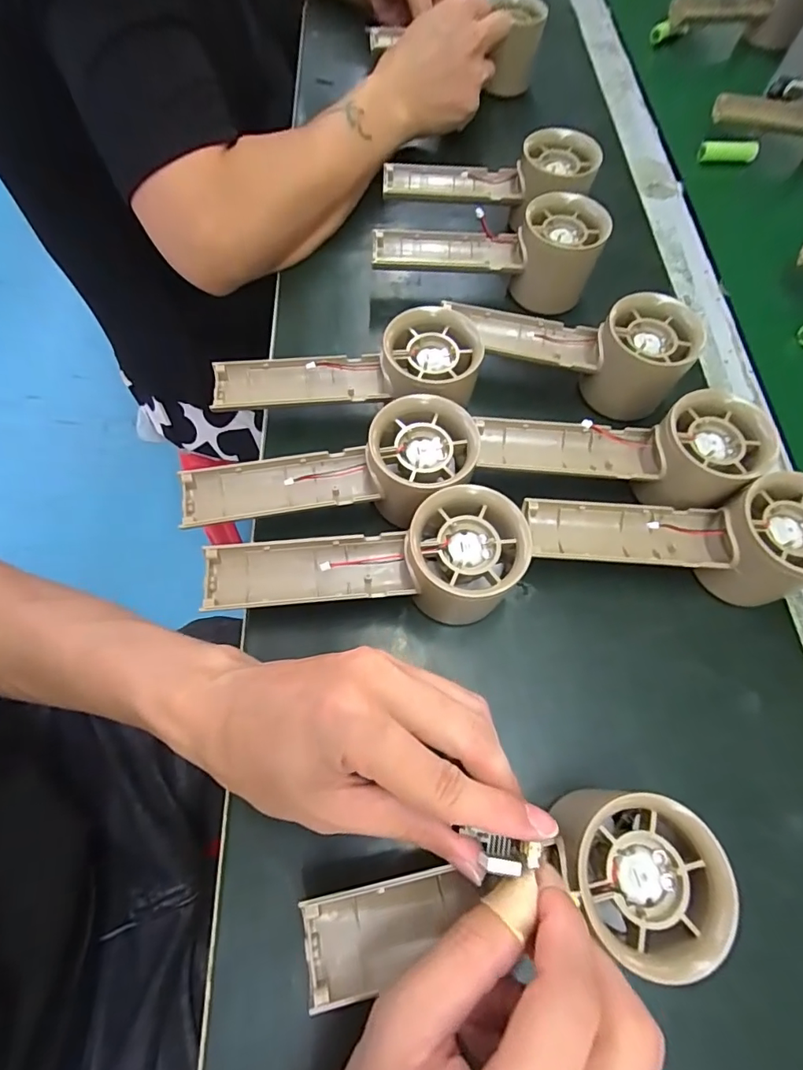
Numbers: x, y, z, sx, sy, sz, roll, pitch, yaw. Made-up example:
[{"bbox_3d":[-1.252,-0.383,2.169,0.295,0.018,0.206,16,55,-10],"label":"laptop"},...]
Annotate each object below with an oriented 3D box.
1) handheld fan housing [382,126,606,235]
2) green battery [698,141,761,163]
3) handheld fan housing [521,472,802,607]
[{"bbox_3d":[0.064,-0.269,0.381,0.157,0.059,0.051,8,66,1],"label":"handheld fan housing"},{"bbox_3d":[0.299,-0.352,0.458,0.051,0.015,0.015,-2,66,-3],"label":"green battery"},{"bbox_3d":[0.146,0.005,0.264,0.155,0.059,0.055,-1,66,-3],"label":"handheld fan housing"}]

